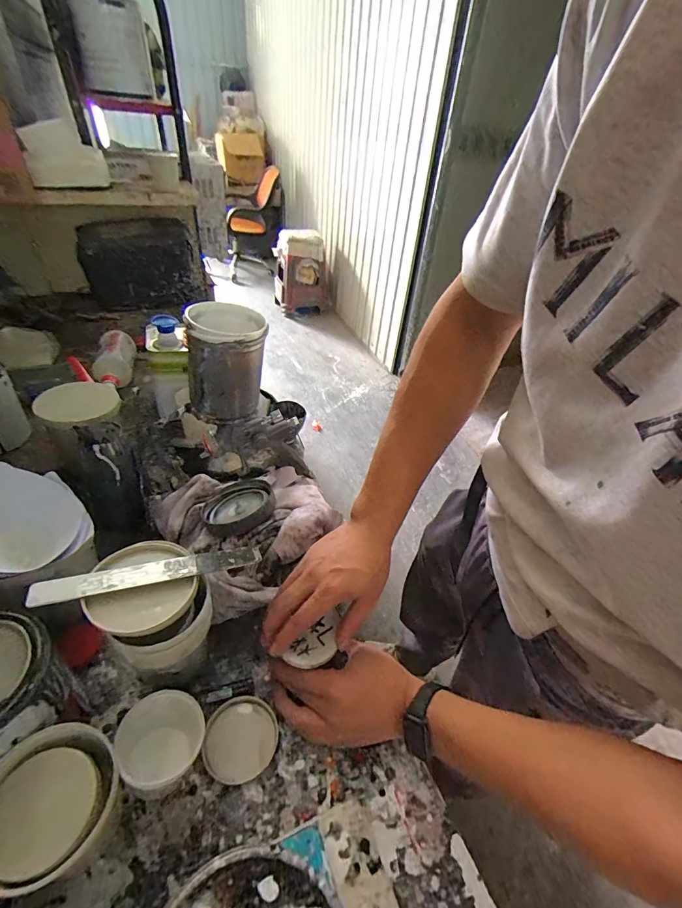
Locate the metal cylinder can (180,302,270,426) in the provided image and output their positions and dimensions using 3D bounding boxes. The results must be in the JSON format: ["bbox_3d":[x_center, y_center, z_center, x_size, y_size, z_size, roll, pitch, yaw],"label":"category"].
[{"bbox_3d":[-0.139,-0.112,0.484,0.091,0.118,0.092,-4,42,-11],"label":"metal cylinder can"}]

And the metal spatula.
[{"bbox_3d":[-0.176,0.112,0.375,0.193,0.008,0.023,-5,44,-26],"label":"metal spatula"}]

